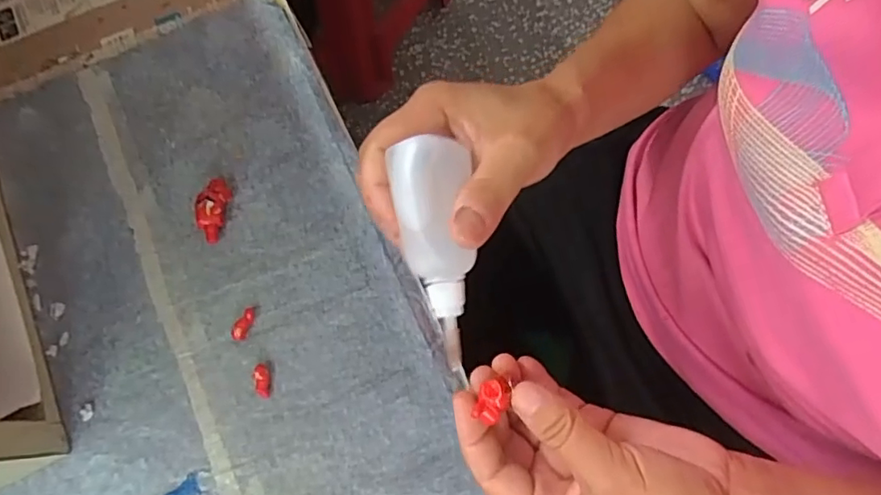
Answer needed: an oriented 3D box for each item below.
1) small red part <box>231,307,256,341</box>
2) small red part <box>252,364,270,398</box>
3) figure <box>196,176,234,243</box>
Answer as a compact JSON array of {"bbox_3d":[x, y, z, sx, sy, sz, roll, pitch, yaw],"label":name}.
[{"bbox_3d":[-0.116,0.045,0.334,0.009,0.008,0.020,17,73,7],"label":"small red part"},{"bbox_3d":[-0.102,0.076,0.324,0.009,0.006,0.019,-15,72,-4],"label":"small red part"},{"bbox_3d":[-0.141,-0.025,0.352,0.020,0.015,0.043,15,74,6],"label":"figure"}]

